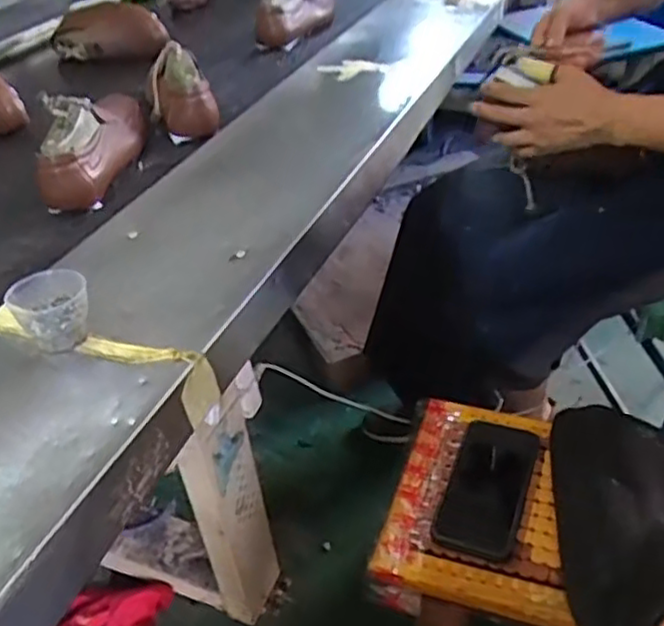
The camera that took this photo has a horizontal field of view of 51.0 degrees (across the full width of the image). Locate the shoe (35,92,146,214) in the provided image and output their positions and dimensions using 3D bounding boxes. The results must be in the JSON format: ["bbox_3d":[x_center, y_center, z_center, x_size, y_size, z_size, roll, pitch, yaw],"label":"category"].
[{"bbox_3d":[-0.313,-0.232,0.907,0.078,0.115,0.216,-1,39,6],"label":"shoe"}]

